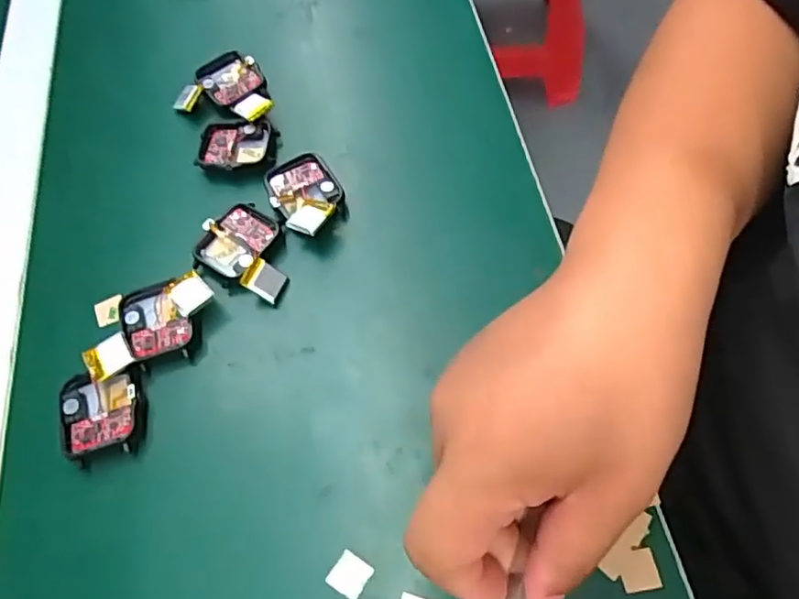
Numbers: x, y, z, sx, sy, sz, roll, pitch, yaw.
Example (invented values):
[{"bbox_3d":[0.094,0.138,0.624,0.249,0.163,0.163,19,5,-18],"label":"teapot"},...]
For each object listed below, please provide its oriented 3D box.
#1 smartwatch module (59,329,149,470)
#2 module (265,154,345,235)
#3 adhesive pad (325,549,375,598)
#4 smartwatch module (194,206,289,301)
[{"bbox_3d":[-0.146,0.049,0.296,0.039,0.014,0.055,-18,63,-6],"label":"smartwatch module"},{"bbox_3d":[-0.053,-0.059,0.344,0.039,0.019,0.057,-16,63,-5],"label":"module"},{"bbox_3d":[-0.021,0.118,0.257,0.015,0.004,0.016,30,68,17],"label":"adhesive pad"},{"bbox_3d":[-0.082,-0.027,0.333,0.057,0.014,0.043,28,67,16],"label":"smartwatch module"}]

